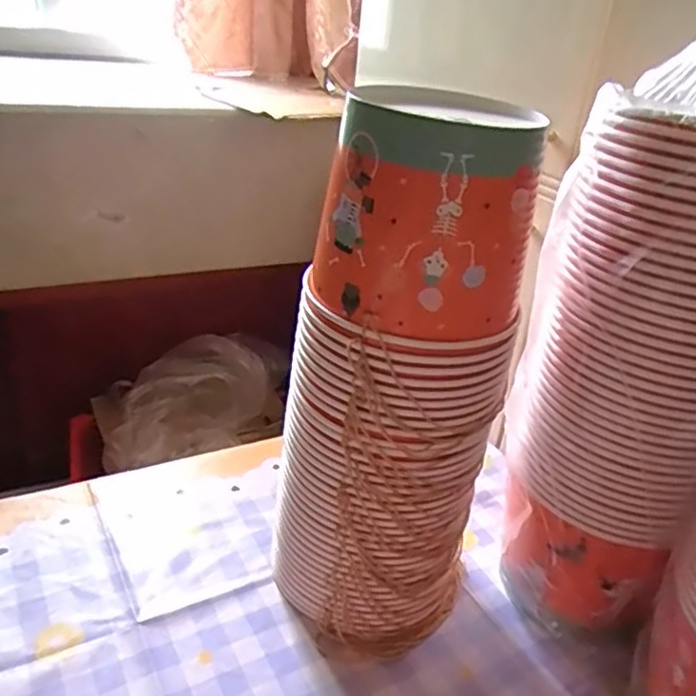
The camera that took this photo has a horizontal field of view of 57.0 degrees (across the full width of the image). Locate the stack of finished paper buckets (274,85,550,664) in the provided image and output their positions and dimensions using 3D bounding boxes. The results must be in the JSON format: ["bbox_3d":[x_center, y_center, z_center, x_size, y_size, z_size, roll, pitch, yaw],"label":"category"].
[{"bbox_3d":[0.037,0.037,0.480,0.137,0.405,0.131,-15,36,-36],"label":"stack of finished paper buckets"}]

